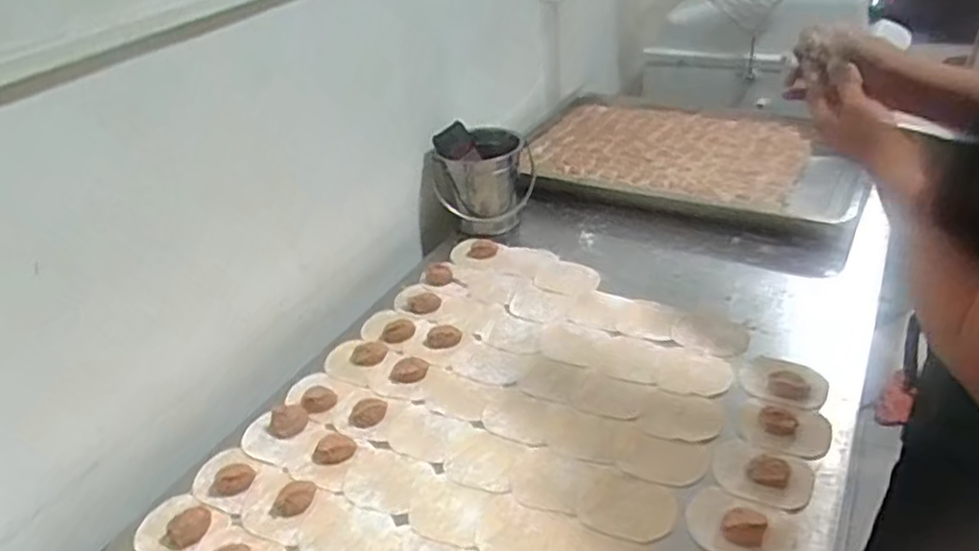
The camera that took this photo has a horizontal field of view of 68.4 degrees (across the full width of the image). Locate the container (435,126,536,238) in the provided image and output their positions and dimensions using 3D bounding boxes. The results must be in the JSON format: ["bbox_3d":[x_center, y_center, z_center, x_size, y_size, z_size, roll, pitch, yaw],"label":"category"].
[{"bbox_3d":[-0.004,-0.152,1.141,0.132,0.133,0.134,6,35,19],"label":"container"}]

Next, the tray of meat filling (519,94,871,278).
[{"bbox_3d":[0.327,-0.194,1.237,0.593,0.047,0.479,15,39,30],"label":"tray of meat filling"}]

